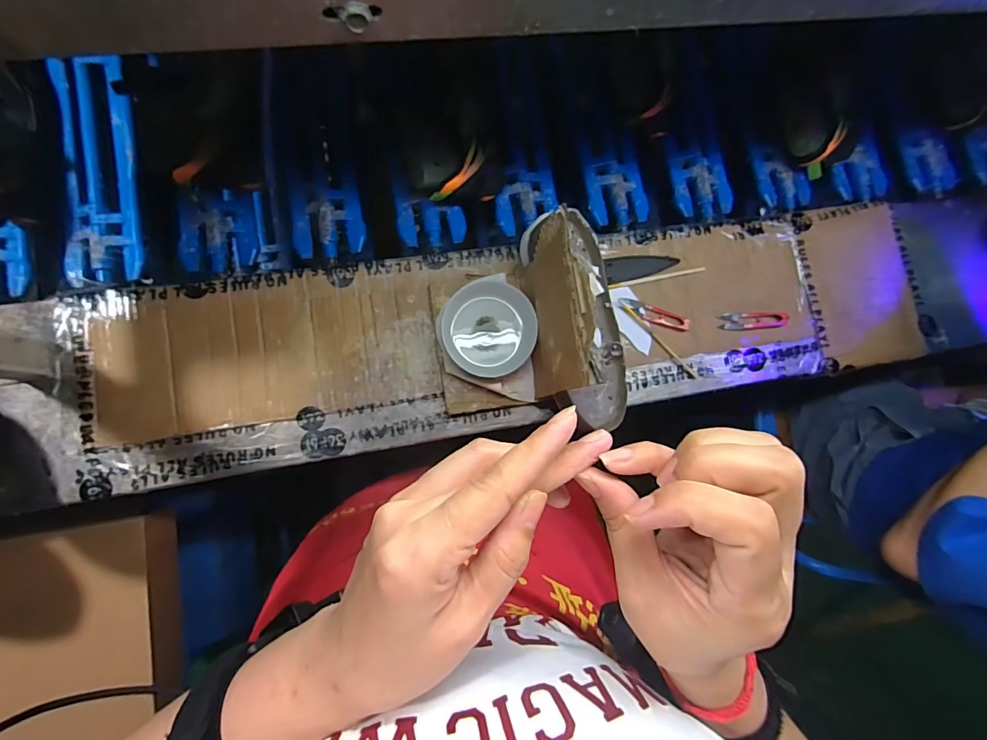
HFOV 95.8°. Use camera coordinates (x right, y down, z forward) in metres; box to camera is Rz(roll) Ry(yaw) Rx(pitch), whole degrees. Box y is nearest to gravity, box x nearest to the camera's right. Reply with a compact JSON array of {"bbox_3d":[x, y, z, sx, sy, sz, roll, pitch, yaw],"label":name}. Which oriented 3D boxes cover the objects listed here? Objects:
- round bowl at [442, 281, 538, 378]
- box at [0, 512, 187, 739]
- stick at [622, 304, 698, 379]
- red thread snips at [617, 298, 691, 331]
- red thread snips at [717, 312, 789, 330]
[{"bbox_3d":[-0.007,-0.047,0.548,0.109,0.066,0.105,1,85,-8],"label":"round bowl"},{"bbox_3d":[-0.606,0.409,0.621,0.276,0.086,0.366,-7,87,-10],"label":"box"},{"bbox_3d":[0.227,-0.039,0.603,0.142,0.007,0.008,42,81,-3],"label":"stick"},{"bbox_3d":[0.219,-0.076,0.607,0.104,0.008,0.022,20,82,-6],"label":"red thread snips"},{"bbox_3d":[0.366,-0.069,0.626,0.100,0.011,0.024,-1,85,-8],"label":"red thread snips"}]

